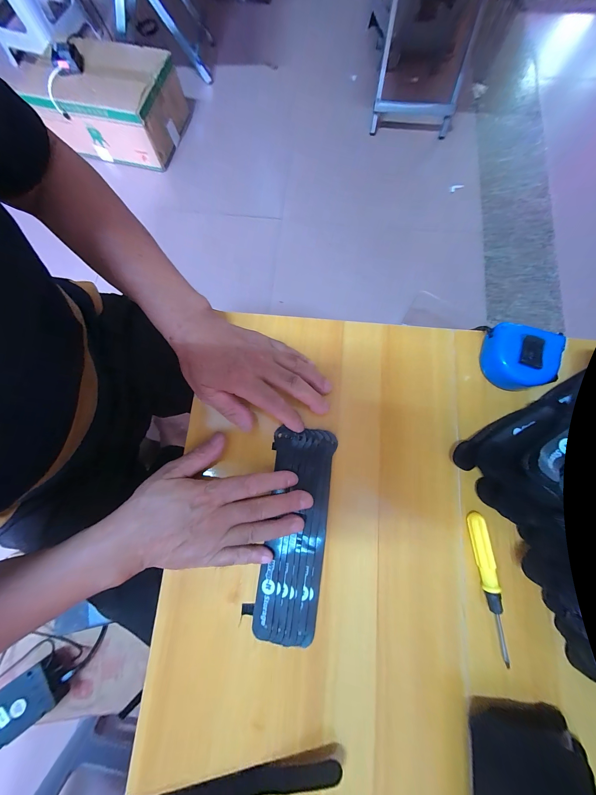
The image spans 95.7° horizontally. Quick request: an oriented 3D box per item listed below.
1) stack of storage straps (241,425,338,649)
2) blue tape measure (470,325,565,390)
[{"bbox_3d":[-0.004,0.132,0.275,0.066,0.011,0.197,7,78,2],"label":"stack of storage straps"},{"bbox_3d":[0.239,-0.043,0.295,0.070,0.037,0.062,16,78,4],"label":"blue tape measure"}]

